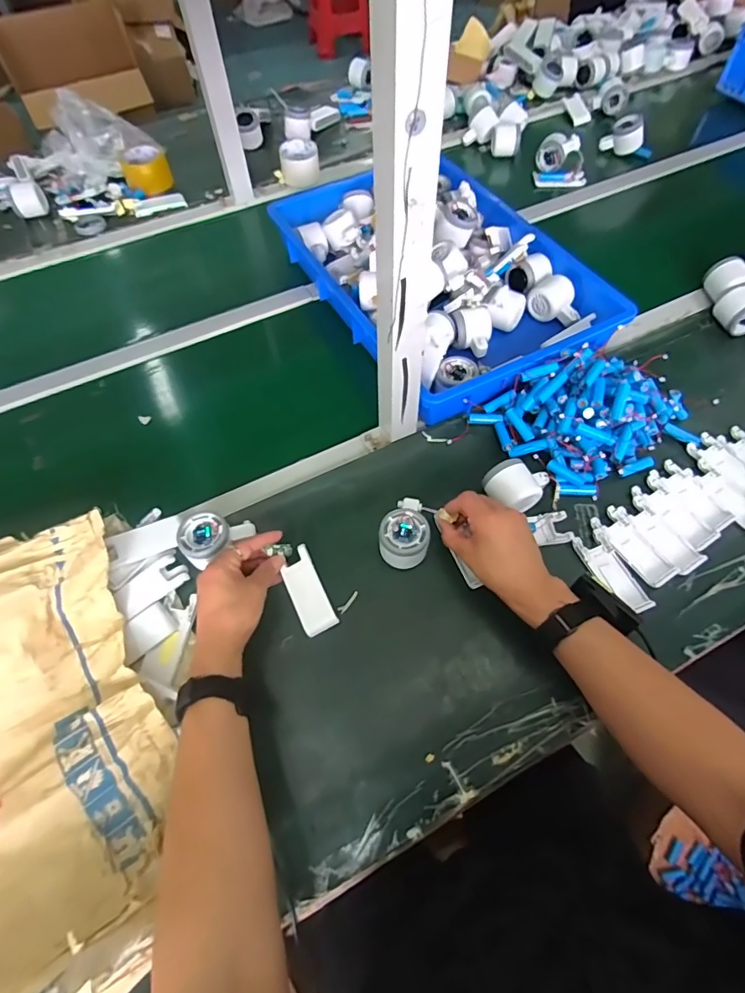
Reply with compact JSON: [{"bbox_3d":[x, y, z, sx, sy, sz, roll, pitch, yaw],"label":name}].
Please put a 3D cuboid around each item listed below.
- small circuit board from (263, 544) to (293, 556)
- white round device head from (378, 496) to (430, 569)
[{"bbox_3d":[-0.111,0.065,0.564,0.032,0.007,0.013,-6,57,-30],"label":"small circuit board"},{"bbox_3d":[0.037,0.041,0.567,0.056,0.047,0.078,-3,61,1],"label":"white round device head"}]

